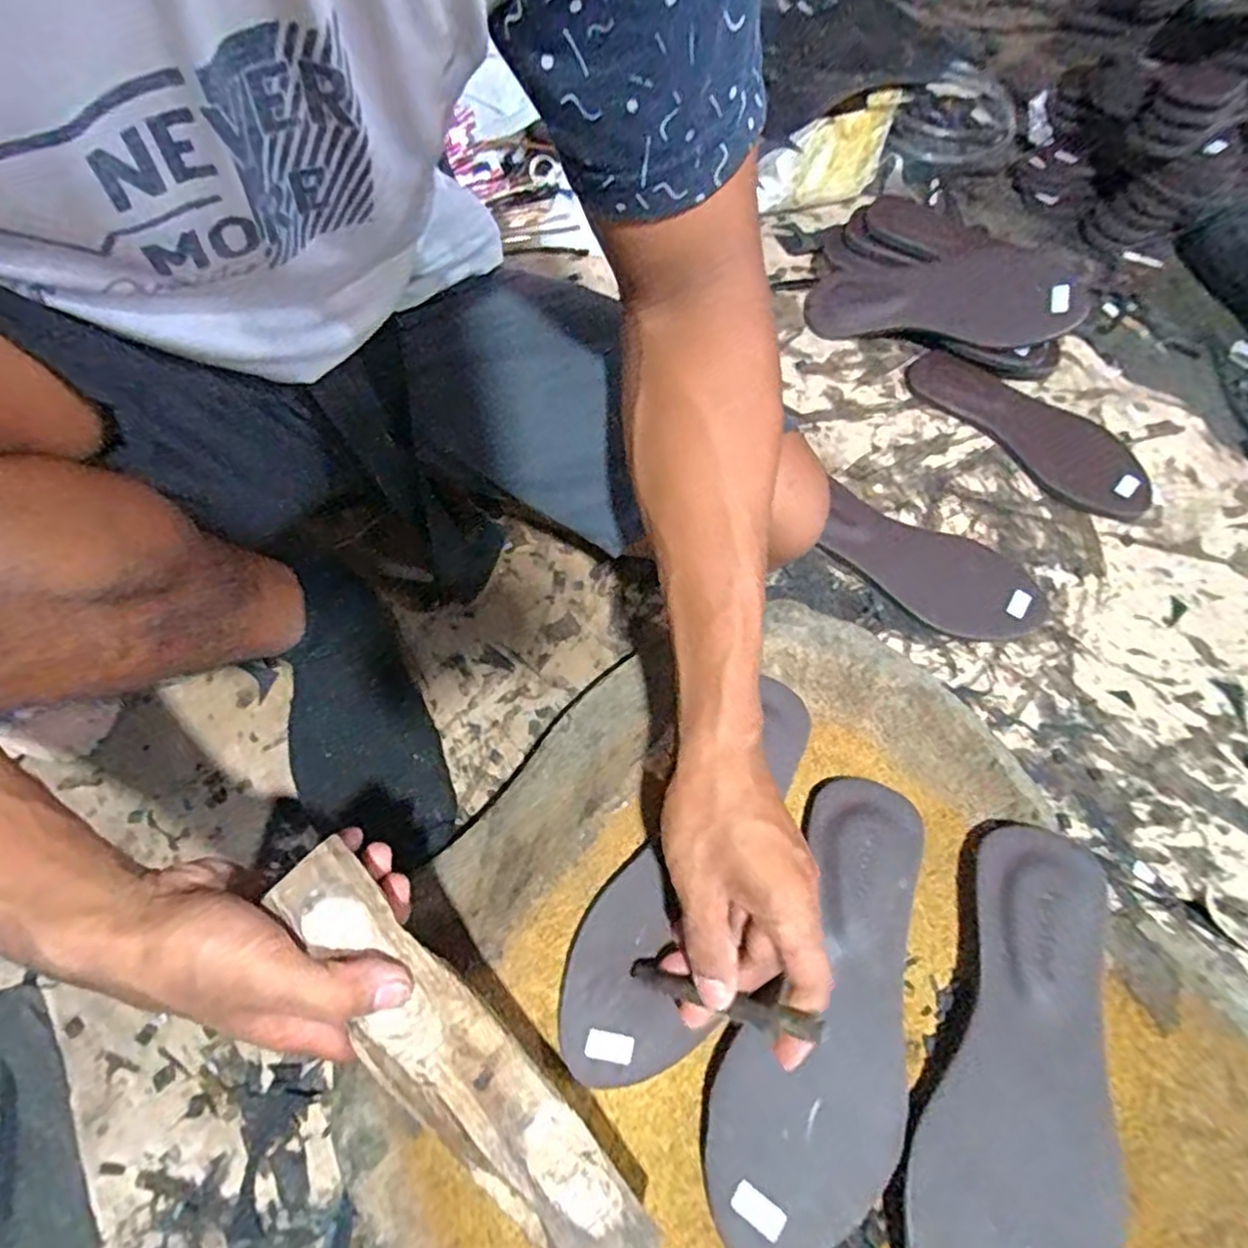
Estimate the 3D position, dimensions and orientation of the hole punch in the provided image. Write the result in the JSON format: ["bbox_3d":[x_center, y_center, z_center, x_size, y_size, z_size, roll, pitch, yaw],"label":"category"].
[{"bbox_3d":[0.048,0.190,0.332,0.103,0.015,0.013,1,60,34],"label":"hole punch"}]

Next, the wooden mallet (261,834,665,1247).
[{"bbox_3d":[-0.079,0.206,0.303,0.052,0.032,0.233,-40,87,-18],"label":"wooden mallet"}]

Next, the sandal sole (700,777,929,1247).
[{"bbox_3d":[0.115,0.208,0.366,0.090,0.018,0.240,20,65,10],"label":"sandal sole"}]

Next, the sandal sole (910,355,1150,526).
[{"bbox_3d":[0.388,-0.190,0.628,0.099,0.016,0.239,-39,71,-17],"label":"sandal sole"}]

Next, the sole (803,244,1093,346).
[{"bbox_3d":[0.318,-0.334,0.662,0.252,0.023,0.092,14,94,24],"label":"sole"}]

